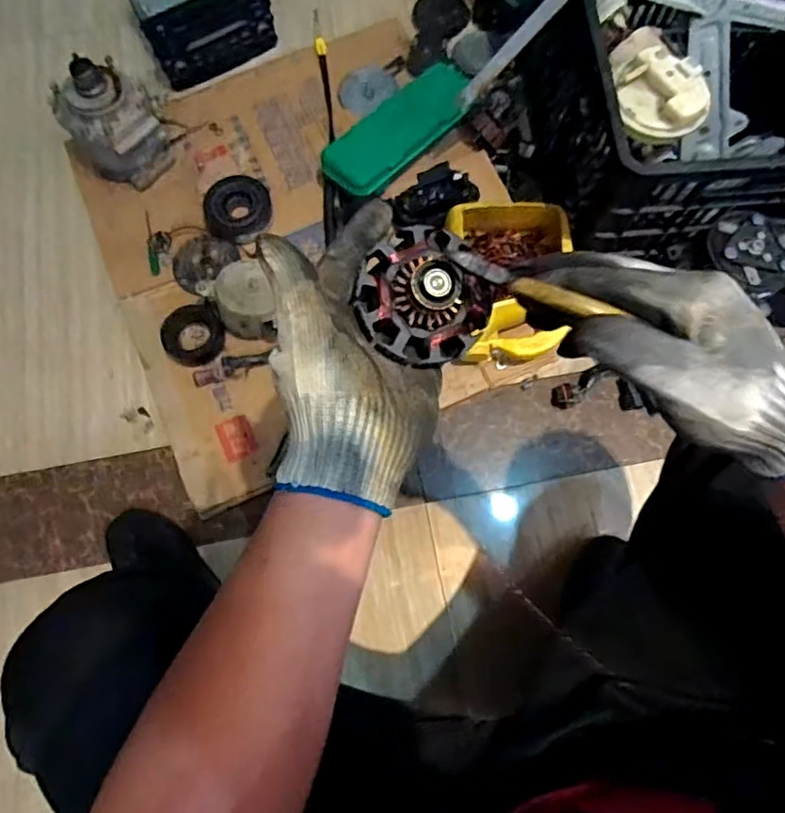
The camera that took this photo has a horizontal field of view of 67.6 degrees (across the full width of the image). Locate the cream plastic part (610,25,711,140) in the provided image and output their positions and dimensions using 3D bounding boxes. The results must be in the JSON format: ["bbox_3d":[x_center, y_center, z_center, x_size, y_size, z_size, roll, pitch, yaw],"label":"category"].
[{"bbox_3d":[0.328,-0.397,0.730,0.109,0.039,0.134,-21,75,-6],"label":"cream plastic part"}]

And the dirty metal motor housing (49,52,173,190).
[{"bbox_3d":[-0.439,-0.447,0.921,0.131,0.172,0.124,0,74,0],"label":"dirty metal motor housing"}]

